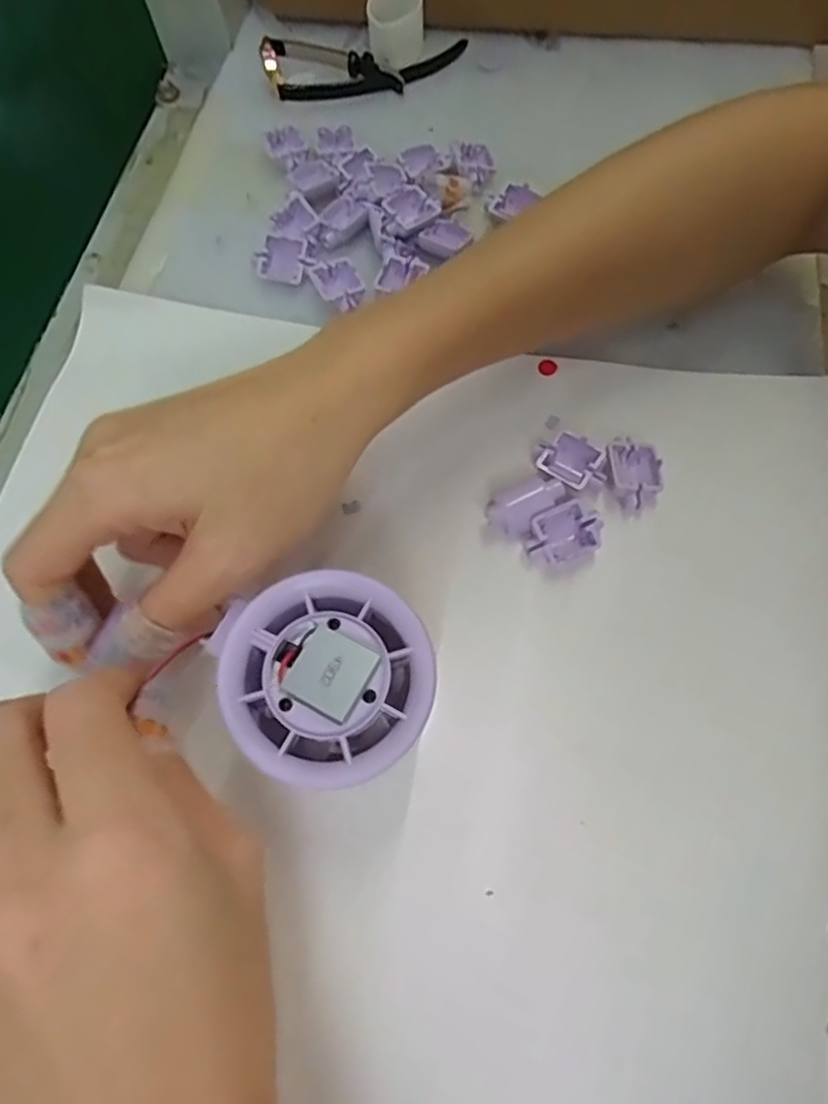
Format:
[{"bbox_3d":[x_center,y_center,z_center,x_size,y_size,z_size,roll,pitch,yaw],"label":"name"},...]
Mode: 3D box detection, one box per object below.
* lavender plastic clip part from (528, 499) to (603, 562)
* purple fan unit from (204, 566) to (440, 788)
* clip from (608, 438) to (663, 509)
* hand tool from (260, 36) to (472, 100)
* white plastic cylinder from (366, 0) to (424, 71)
[{"bbox_3d":[0.055,-0.007,0.239,0.026,0.009,0.019,-24,70,-7],"label":"lavender plastic clip part"},{"bbox_3d":[-0.025,0.033,0.182,0.059,0.018,0.058,-1,69,2],"label":"purple fan unit"},{"bbox_3d":[0.083,-0.030,0.246,0.018,0.009,0.026,-6,69,-1],"label":"clip"},{"bbox_3d":[-0.024,-0.252,0.332,0.103,0.022,0.032,-8,69,-2],"label":"hand tool"},{"bbox_3d":[-0.009,-0.269,0.334,0.028,0.027,0.033,-4,69,0],"label":"white plastic cylinder"}]

